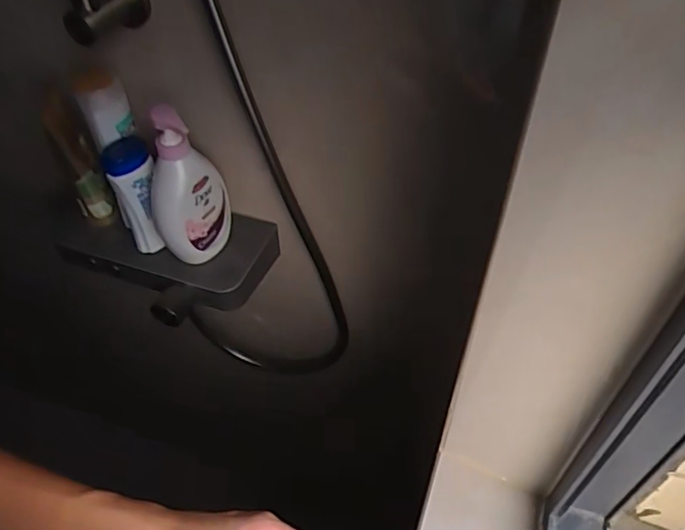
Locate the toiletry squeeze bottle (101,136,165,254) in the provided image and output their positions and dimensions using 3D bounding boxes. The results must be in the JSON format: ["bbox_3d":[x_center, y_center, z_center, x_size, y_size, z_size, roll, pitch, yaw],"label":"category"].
[{"bbox_3d":[-0.255,-0.084,0.711,0.052,0.143,0.051,-19,50,-15],"label":"toiletry squeeze bottle"}]

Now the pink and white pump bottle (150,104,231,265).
[{"bbox_3d":[-0.191,-0.096,0.687,0.062,0.224,0.087,21,52,19],"label":"pink and white pump bottle"}]

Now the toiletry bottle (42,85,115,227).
[{"bbox_3d":[-0.343,-0.129,0.735,0.046,0.189,0.035,-23,51,-18],"label":"toiletry bottle"}]

